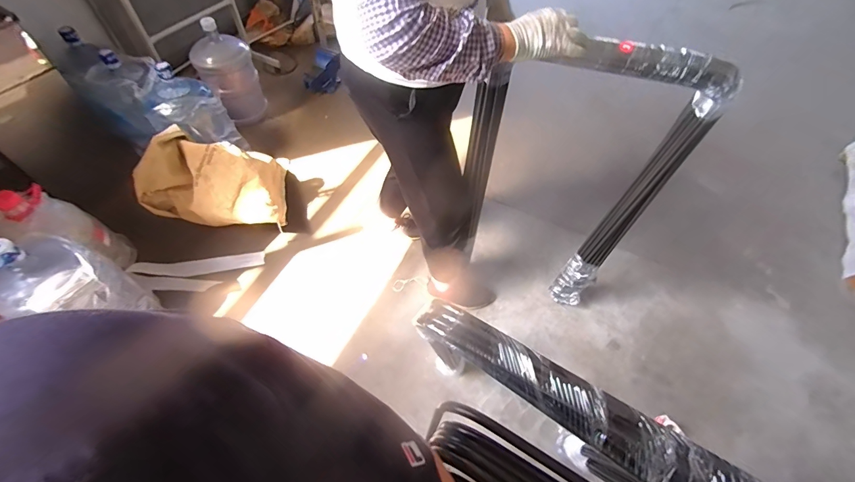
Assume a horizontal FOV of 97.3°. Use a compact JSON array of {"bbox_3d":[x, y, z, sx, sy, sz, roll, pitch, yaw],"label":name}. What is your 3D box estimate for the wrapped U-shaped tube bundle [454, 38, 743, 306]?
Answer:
[{"bbox_3d":[0.349,-0.104,1.075,0.510,0.900,0.092,9,56,2],"label":"wrapped U-shaped tube bundle"}]

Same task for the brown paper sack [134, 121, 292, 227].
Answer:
[{"bbox_3d":[-0.837,-0.286,1.546,0.511,0.263,0.408,4,56,-2],"label":"brown paper sack"}]

